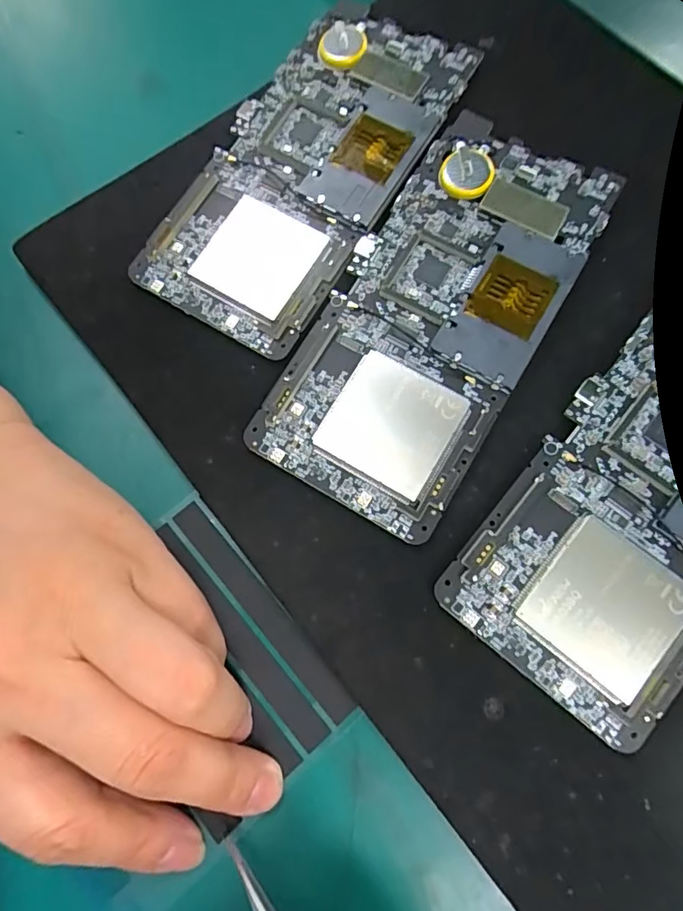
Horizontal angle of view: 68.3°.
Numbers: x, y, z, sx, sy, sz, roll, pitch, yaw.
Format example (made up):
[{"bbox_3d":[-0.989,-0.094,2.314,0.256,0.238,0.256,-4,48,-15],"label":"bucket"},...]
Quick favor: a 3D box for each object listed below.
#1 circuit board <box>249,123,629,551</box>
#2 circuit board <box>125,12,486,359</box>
[{"bbox_3d":[0.033,-0.050,0.179,0.072,0.006,0.146,30,84,11],"label":"circuit board"},{"bbox_3d":[-0.014,-0.112,0.196,0.072,0.006,0.144,31,84,10],"label":"circuit board"}]

